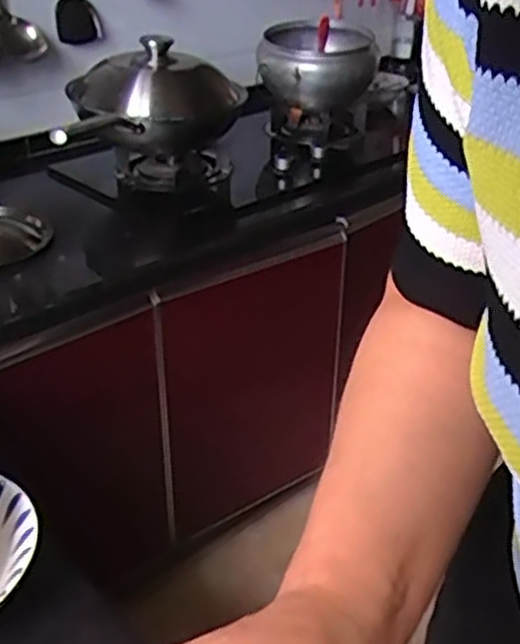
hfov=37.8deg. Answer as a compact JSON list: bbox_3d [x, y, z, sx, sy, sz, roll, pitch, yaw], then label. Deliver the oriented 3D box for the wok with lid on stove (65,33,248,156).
[{"bbox_3d":[-0.190,-0.434,1.501,0.317,0.200,0.347,-10,30,-16],"label":"wok with lid on stove"}]

